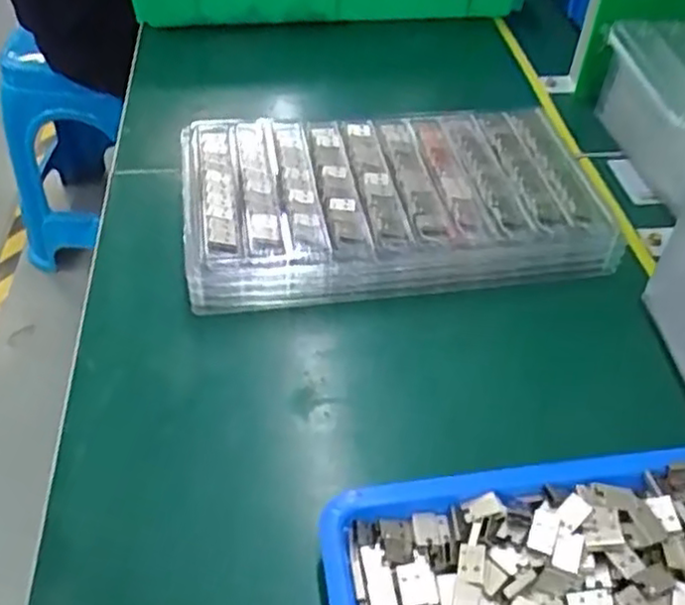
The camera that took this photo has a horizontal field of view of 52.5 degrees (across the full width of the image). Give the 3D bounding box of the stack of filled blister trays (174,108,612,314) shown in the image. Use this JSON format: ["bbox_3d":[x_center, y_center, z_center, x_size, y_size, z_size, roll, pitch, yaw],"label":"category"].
[{"bbox_3d":[0.033,-0.075,0.513,0.294,0.052,0.169,-4,46,-5],"label":"stack of filled blister trays"}]

